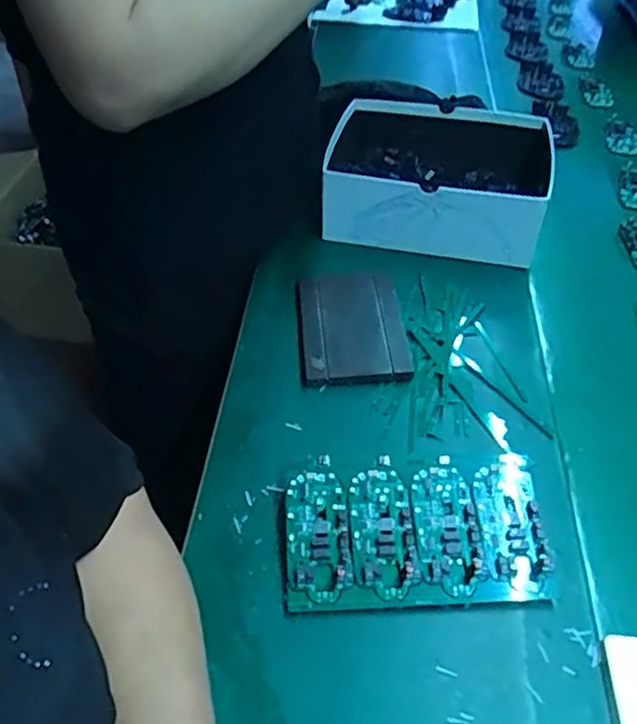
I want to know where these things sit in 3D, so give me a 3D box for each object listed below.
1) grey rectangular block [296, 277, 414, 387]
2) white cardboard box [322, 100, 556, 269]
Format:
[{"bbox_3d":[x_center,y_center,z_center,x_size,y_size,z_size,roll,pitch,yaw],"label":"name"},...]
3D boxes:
[{"bbox_3d":[0.031,-0.033,0.636,0.097,0.013,0.135,-2,46,-4],"label":"grey rectangular block"},{"bbox_3d":[0.132,-0.207,0.740,0.230,0.077,0.178,10,47,7],"label":"white cardboard box"}]

